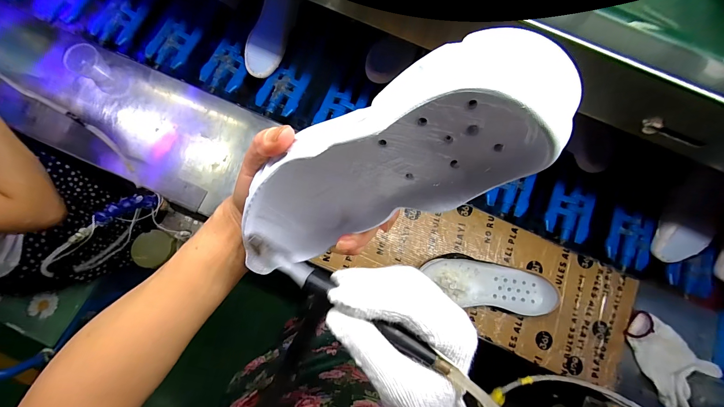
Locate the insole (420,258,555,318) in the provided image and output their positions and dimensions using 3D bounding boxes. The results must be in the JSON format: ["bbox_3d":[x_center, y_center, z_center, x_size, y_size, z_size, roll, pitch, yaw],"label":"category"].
[{"bbox_3d":[0.237,0.154,0.575,0.238,0.044,0.082,8,81,0],"label":"insole"}]

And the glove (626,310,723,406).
[{"bbox_3d":[0.530,0.277,0.543,0.097,0.049,0.133,-42,84,-7],"label":"glove"}]

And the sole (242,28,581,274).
[{"bbox_3d":[0.000,-0.011,0.190,0.081,0.230,0.041,42,43,-24],"label":"sole"}]

